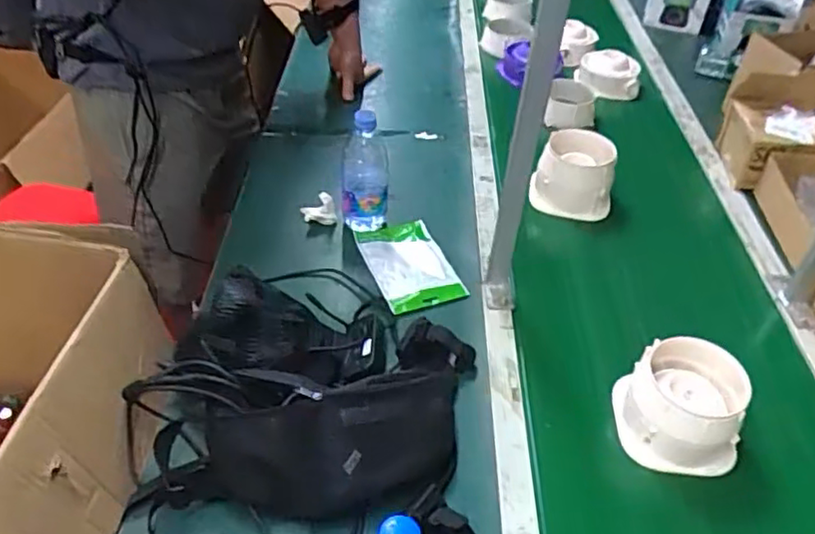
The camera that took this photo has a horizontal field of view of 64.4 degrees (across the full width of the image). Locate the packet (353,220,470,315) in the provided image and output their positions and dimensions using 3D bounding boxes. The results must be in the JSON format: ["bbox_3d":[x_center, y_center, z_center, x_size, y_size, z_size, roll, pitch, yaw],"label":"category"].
[{"bbox_3d":[0.003,-0.009,0.975,0.120,0.015,0.173,-14,46,-19],"label":"packet"}]

